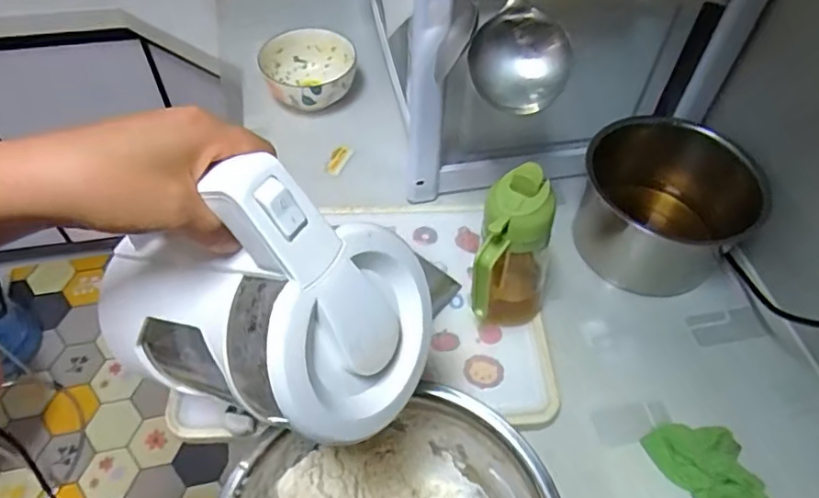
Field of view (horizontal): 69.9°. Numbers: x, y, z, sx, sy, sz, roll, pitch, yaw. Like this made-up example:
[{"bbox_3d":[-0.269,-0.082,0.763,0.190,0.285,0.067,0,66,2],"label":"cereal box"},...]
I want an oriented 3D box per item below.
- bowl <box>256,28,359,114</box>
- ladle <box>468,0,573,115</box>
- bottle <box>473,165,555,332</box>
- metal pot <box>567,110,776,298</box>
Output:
[{"bbox_3d":[-0.142,-0.250,0.848,0.127,0.066,0.134,1,53,-2],"label":"bowl"},{"bbox_3d":[0.101,-0.262,0.454,0.089,0.298,0.105,5,53,1],"label":"ladle"},{"bbox_3d":[0.102,0.015,0.573,0.072,0.189,0.075,1,53,-2],"label":"bottle"},{"bbox_3d":[0.291,-0.048,0.686,0.179,0.134,0.147,25,56,16],"label":"metal pot"}]

